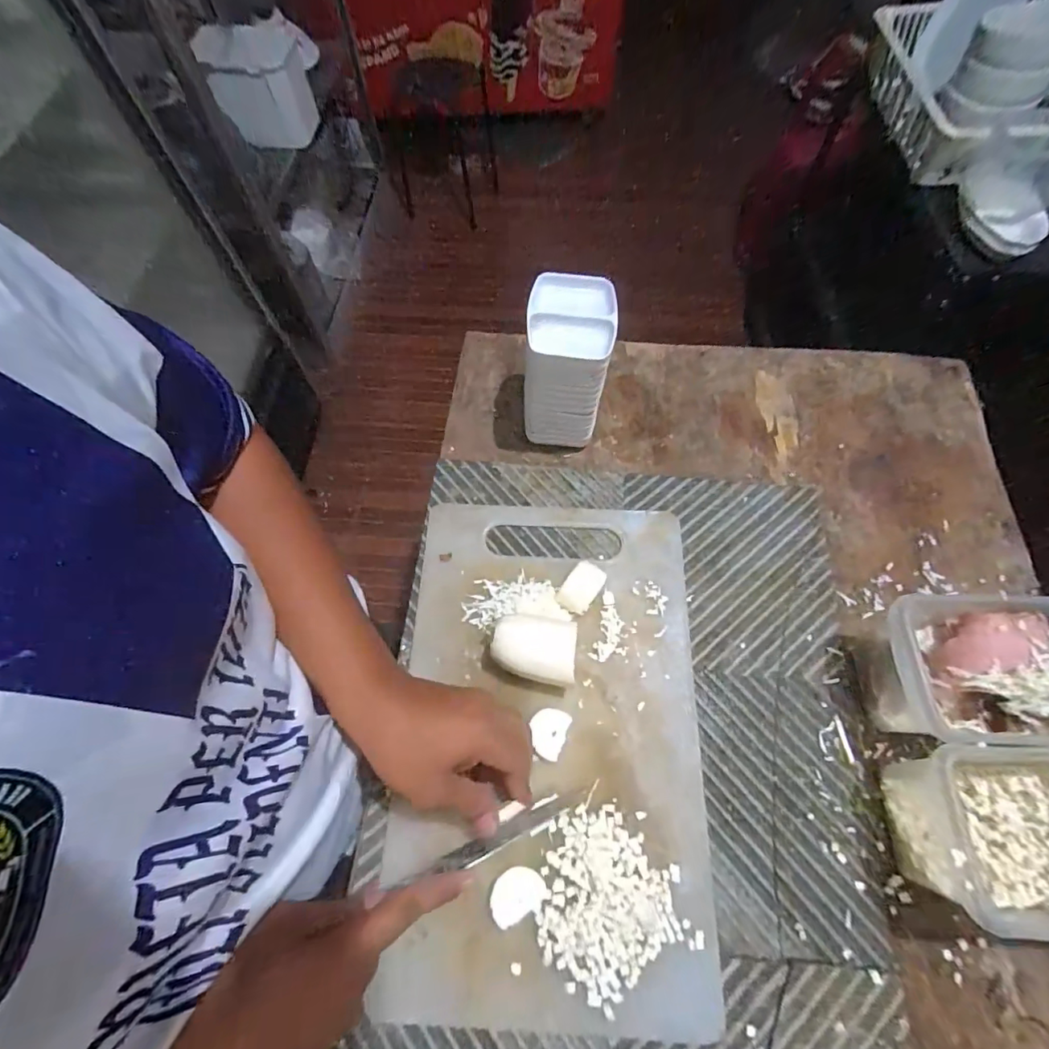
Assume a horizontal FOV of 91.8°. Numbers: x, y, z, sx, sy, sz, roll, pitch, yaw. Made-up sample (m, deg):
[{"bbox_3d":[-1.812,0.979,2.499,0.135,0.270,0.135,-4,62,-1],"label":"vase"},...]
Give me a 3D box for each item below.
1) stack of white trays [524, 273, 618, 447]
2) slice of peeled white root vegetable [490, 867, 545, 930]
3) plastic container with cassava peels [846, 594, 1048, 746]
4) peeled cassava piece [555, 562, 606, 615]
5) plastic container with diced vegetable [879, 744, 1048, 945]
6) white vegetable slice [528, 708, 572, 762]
[{"bbox_3d":[0.041,-0.159,0.522,0.079,0.146,0.100,4,65,2],"label":"stack of white trays"},{"bbox_3d":[-0.006,0.275,0.377,0.041,0.004,0.031,-24,67,-11],"label":"slice of peeled white root vegetable"},{"bbox_3d":[0.358,0.120,0.404,0.150,0.100,0.106,3,64,1],"label":"plastic container with cassava peels"},{"bbox_3d":[0.053,0.058,0.469,0.029,0.027,0.047,35,69,15],"label":"peeled cassava piece"},{"bbox_3d":[0.354,0.219,0.359,0.160,0.099,0.108,2,64,0],"label":"plastic container with diced vegetable"},{"bbox_3d":[0.019,0.174,0.428,0.031,0.006,0.040,23,66,10],"label":"white vegetable slice"}]

